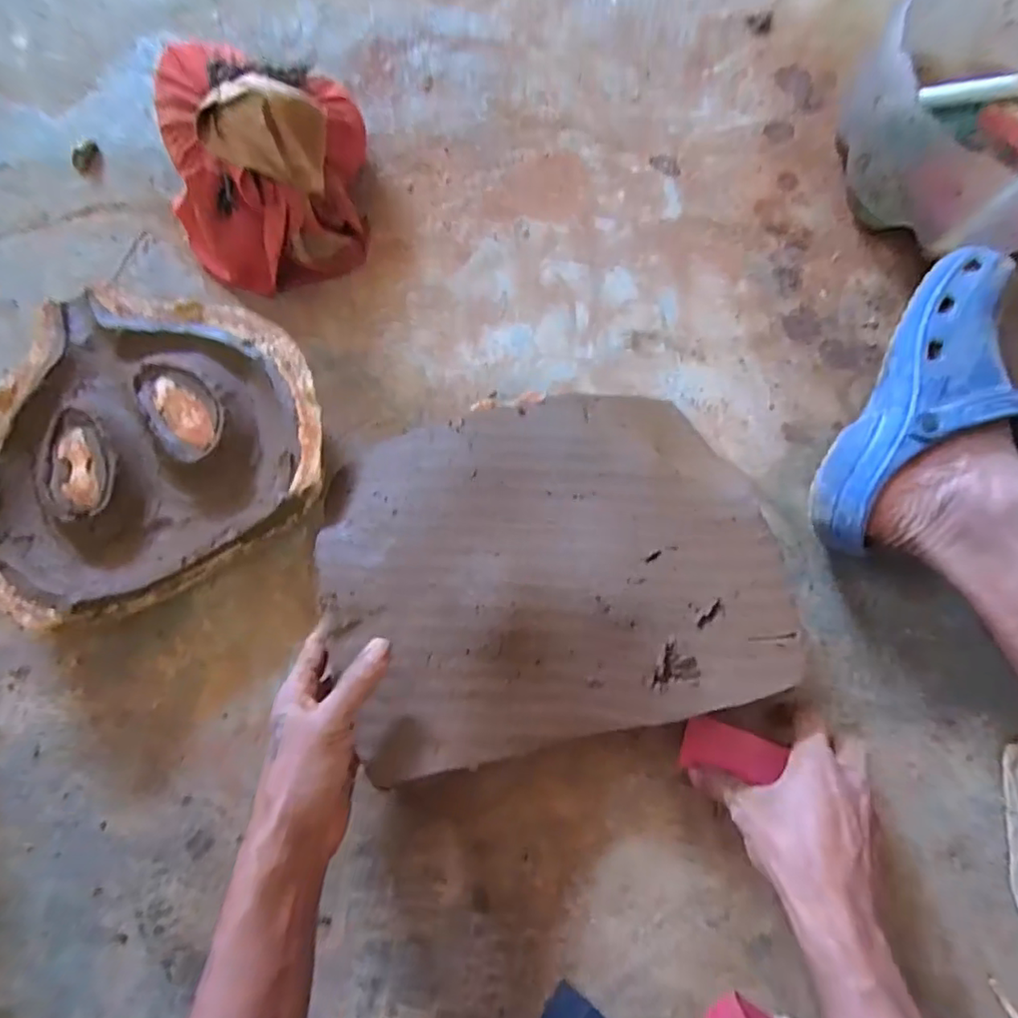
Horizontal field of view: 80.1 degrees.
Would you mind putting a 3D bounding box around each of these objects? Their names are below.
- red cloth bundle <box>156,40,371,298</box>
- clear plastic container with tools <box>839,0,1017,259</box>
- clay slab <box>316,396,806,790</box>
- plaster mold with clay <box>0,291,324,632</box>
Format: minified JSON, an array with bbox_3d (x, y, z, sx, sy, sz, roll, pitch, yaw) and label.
[{"bbox_3d":[-0.218,-0.314,0.525,0.181,0.114,0.201,-17,80,-5],"label":"red cloth bundle"},{"bbox_3d":[0.427,-0.341,0.543,0.241,0.125,0.227,-39,81,-9],"label":"clear plastic container with tools"},{"bbox_3d":[0.035,0.041,0.451,0.325,0.030,0.250,-11,79,-4],"label":"clay slab"},{"bbox_3d":[-0.295,-0.061,0.498,0.264,0.062,0.244,0,77,-1],"label":"plaster mold with clay"}]

